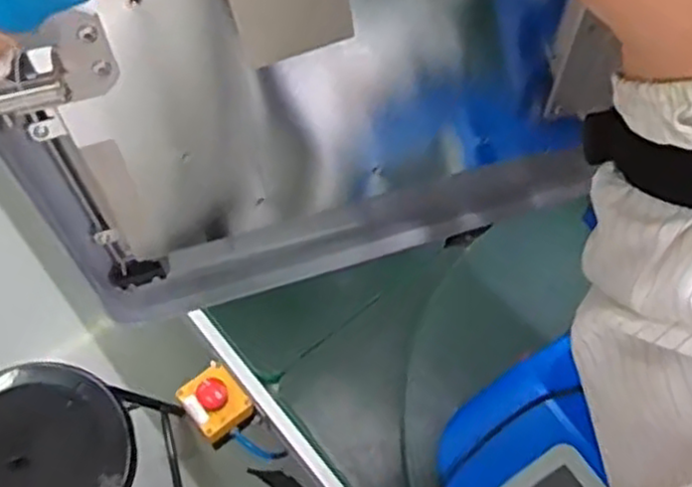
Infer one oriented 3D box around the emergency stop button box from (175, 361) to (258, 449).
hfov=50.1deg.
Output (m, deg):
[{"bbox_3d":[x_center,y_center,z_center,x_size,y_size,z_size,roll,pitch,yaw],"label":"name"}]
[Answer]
[{"bbox_3d":[-0.172,0.224,1.000,0.076,0.094,0.085,-35,66,-17],"label":"emergency stop button box"}]

